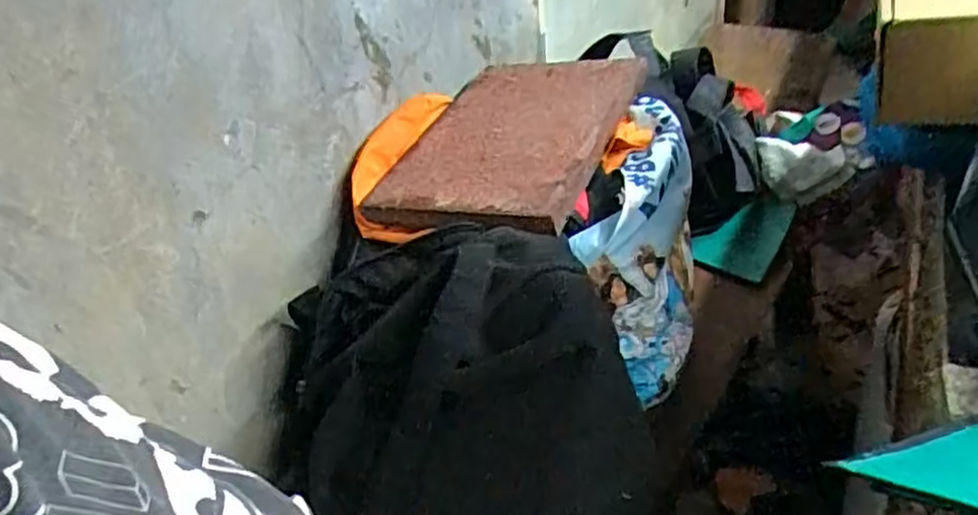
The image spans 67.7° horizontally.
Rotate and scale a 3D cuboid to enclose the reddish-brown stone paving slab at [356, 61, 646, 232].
[{"bbox_3d":[0.024,-0.116,0.673,0.185,0.023,0.280,4,41,28],"label":"reddish-brown stone paving slab"}]

